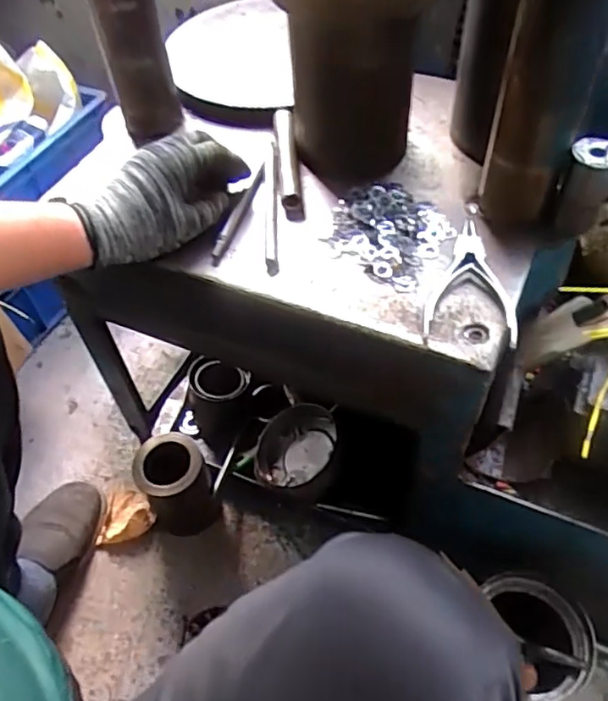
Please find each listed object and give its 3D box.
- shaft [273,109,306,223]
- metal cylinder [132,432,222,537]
[{"bbox_3d":[-0.016,-0.186,0.609,0.021,0.025,0.149,-6,53,-1],"label":"shaft"},{"bbox_3d":[-0.168,0.182,0.817,0.089,0.132,0.092,-16,54,-8],"label":"metal cylinder"}]

